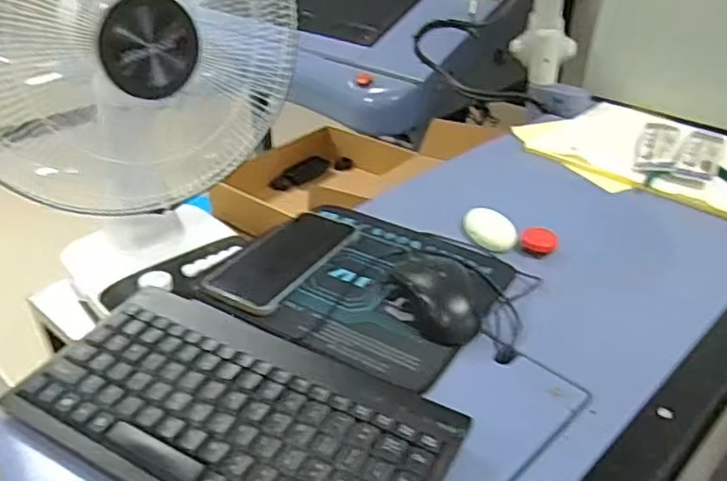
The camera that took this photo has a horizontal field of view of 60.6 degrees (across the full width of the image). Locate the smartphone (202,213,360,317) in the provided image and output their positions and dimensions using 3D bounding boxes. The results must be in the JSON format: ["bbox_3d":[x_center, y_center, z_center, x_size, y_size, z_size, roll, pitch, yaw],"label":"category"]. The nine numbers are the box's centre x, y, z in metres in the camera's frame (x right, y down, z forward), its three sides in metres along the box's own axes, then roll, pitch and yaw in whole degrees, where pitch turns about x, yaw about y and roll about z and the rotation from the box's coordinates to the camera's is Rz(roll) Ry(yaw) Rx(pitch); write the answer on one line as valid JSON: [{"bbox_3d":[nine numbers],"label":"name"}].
[{"bbox_3d":[-0.079,0.015,0.606,0.083,0.005,0.162,18,36,25],"label":"smartphone"}]

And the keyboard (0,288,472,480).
[{"bbox_3d":[-0.092,0.121,0.420,0.286,0.028,0.147,17,35,24],"label":"keyboard"}]

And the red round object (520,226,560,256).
[{"bbox_3d":[0.191,0.002,0.674,0.039,0.013,0.040,1,32,0],"label":"red round object"}]

